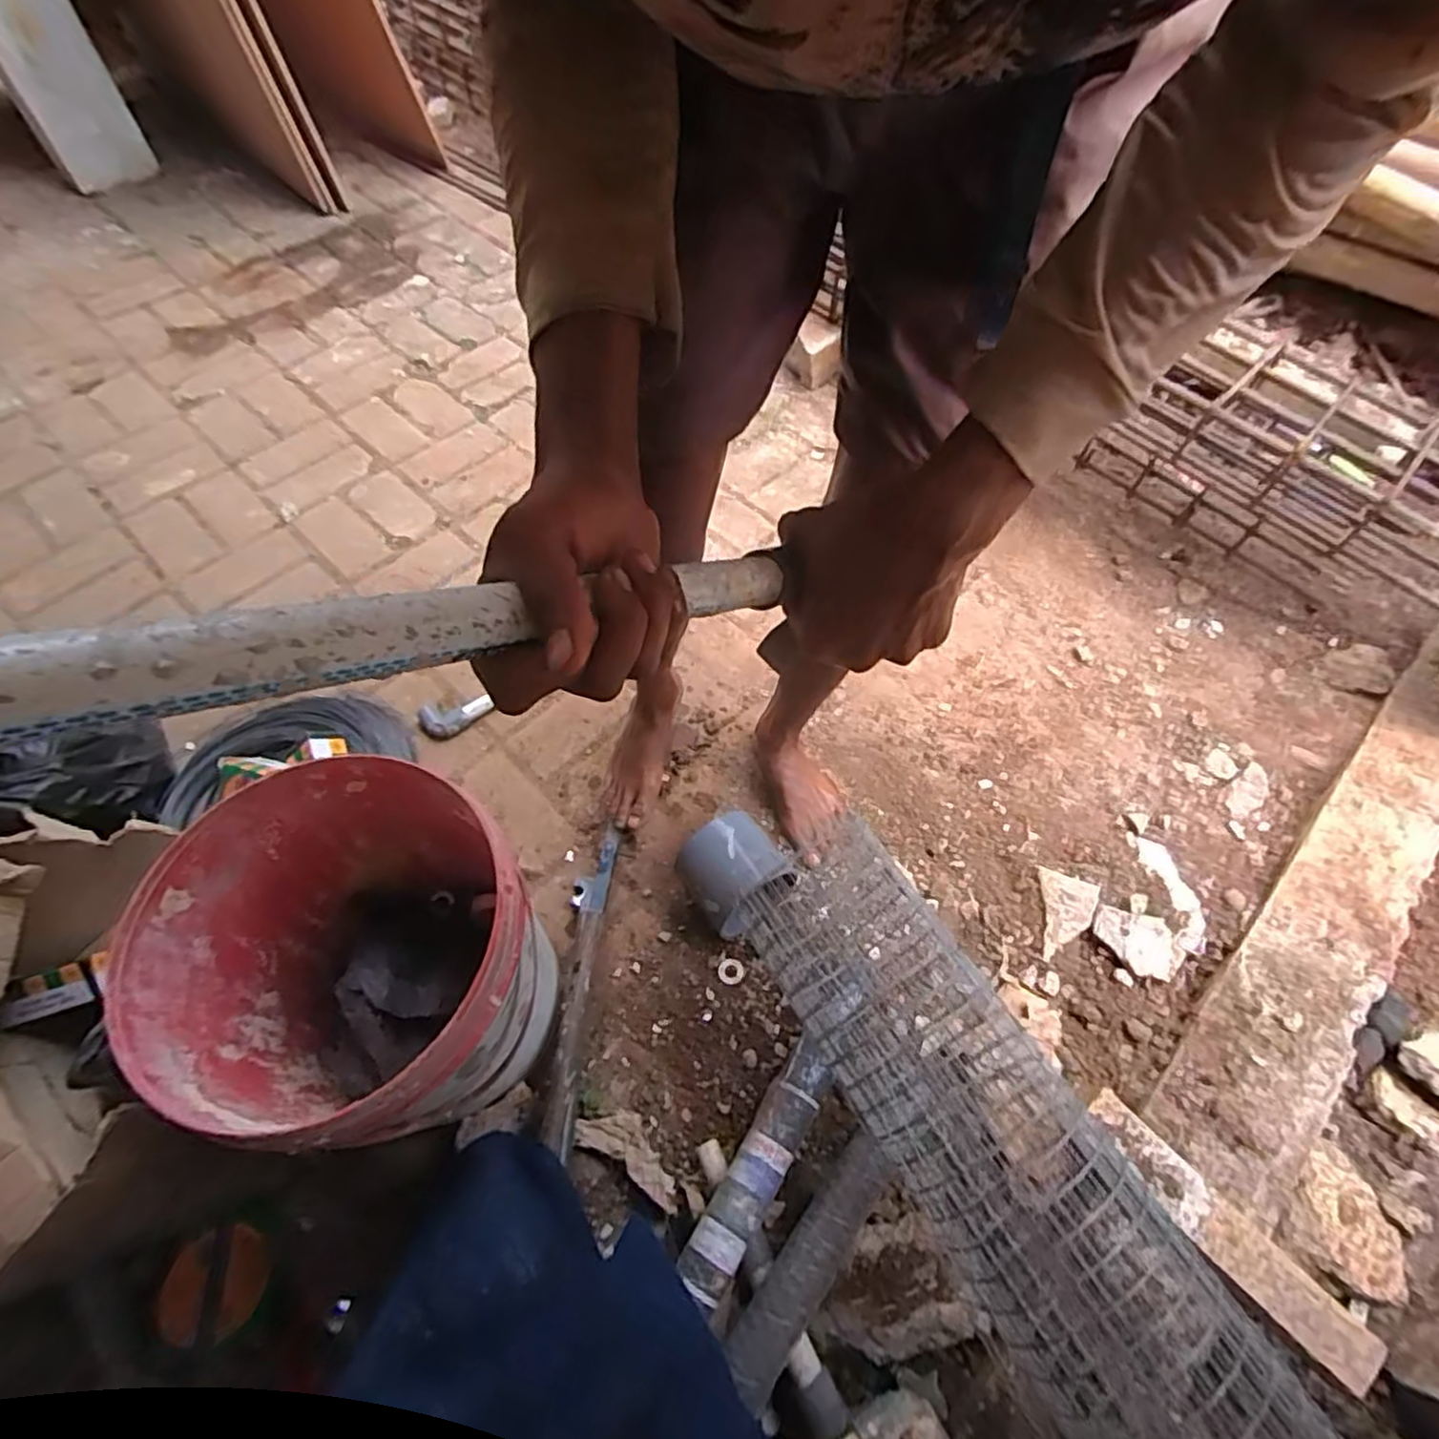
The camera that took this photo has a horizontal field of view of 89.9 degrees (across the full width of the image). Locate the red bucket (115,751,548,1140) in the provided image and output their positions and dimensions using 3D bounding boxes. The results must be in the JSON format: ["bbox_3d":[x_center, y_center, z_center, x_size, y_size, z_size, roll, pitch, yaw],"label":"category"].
[{"bbox_3d":[-0.321,0.245,0.733,0.303,0.328,0.278,1,59,-1],"label":"red bucket"}]

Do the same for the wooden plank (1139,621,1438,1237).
[{"bbox_3d":[0.831,0.192,0.931,0.145,0.022,0.911,41,65,20],"label":"wooden plank"}]

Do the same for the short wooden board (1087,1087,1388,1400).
[{"bbox_3d":[0.498,0.505,0.705,0.301,0.018,0.065,42,51,15],"label":"short wooden board"}]

